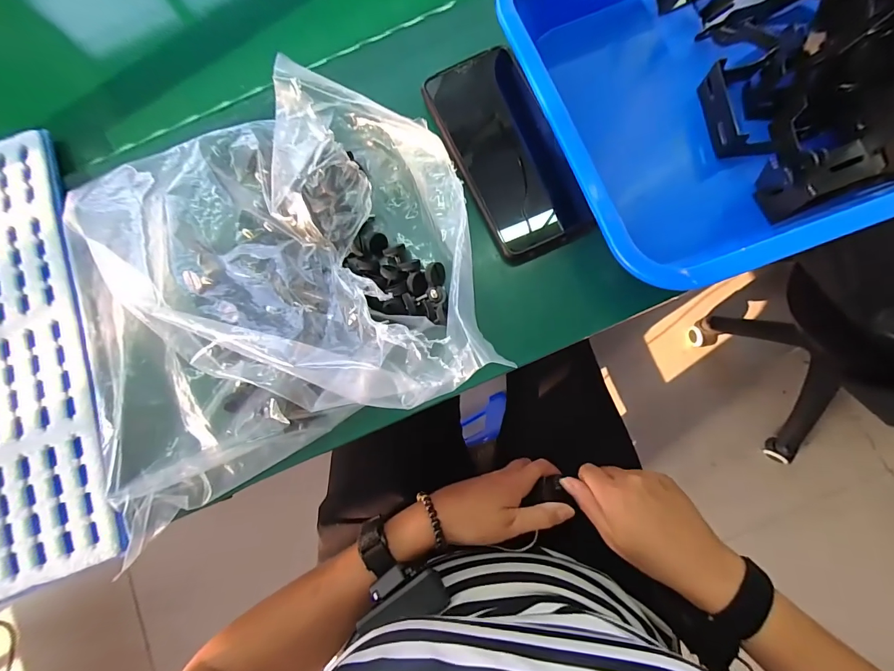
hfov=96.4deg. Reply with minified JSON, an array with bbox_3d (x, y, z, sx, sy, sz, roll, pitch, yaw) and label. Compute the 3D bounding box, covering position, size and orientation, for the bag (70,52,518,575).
[{"bbox_3d":[-0.121,-0.033,0.259,0.284,0.086,0.262,-16,81,1],"label":"bag"}]

